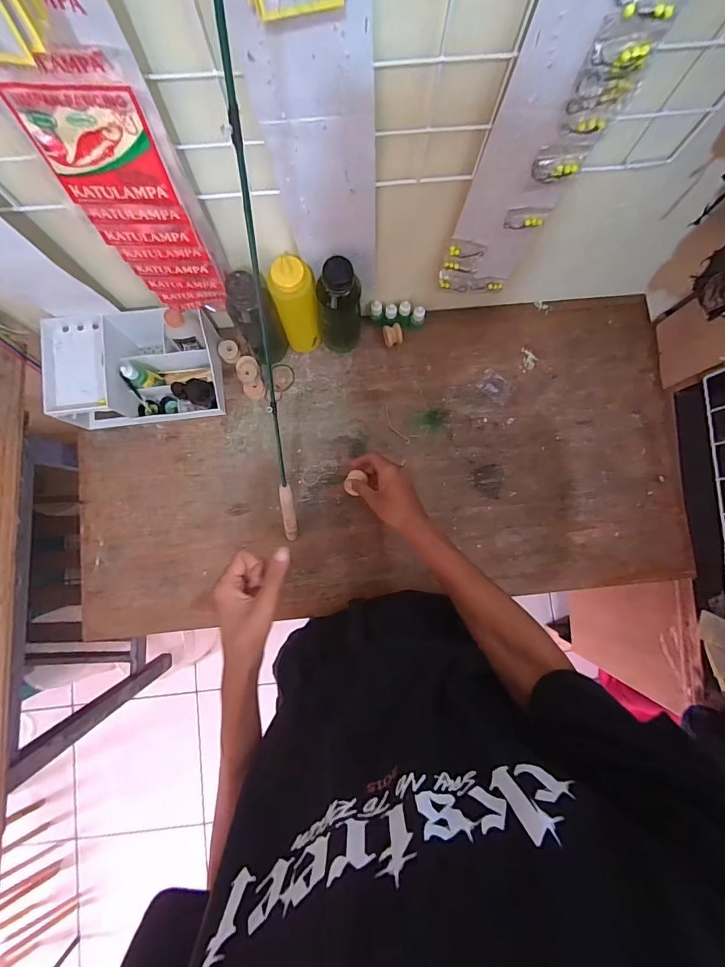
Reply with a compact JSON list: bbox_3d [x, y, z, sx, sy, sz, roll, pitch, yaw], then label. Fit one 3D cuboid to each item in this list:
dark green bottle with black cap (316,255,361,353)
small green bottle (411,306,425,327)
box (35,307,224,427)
[{"bbox_3d":[-0.033,-0.257,0.629,0.069,0.187,0.055,2,84,-1],"label":"dark green bottle with black cap"},{"bbox_3d":[0.094,-0.278,0.700,0.021,0.044,0.022,0,85,1],"label":"small green bottle"},{"bbox_3d":[-0.349,-0.177,0.658,0.233,0.097,0.150,-4,84,-2],"label":"box"}]

